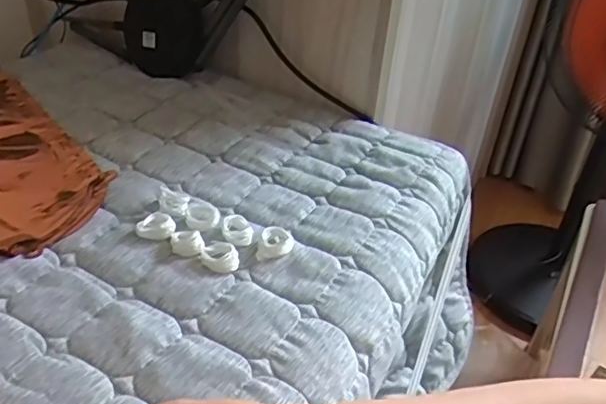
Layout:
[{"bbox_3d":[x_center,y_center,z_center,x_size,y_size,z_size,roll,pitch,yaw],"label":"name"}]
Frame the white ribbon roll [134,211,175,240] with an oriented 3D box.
[{"bbox_3d":[-0.127,0.022,0.502,0.030,0.012,0.028,3,37,-2],"label":"white ribbon roll"}]

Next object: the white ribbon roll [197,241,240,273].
[{"bbox_3d":[-0.068,0.045,0.481,0.033,0.009,0.027,21,40,20],"label":"white ribbon roll"}]

